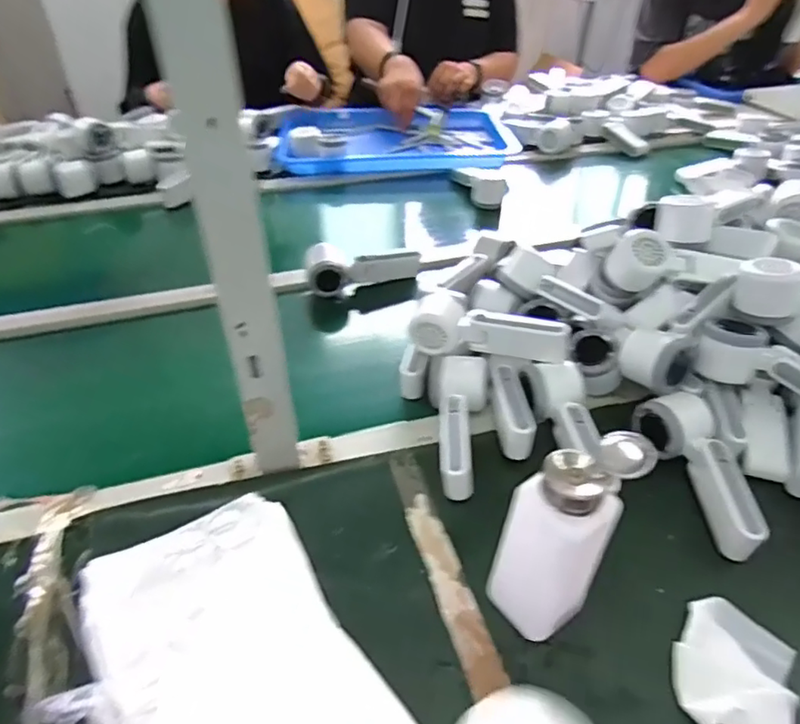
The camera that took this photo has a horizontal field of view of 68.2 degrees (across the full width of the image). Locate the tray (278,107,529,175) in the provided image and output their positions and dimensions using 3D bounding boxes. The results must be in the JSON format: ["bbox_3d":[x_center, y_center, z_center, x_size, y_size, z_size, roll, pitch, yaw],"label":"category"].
[{"bbox_3d":[-0.007,-0.469,1.244,0.473,0.061,0.269,0,40,-1],"label":"tray"}]

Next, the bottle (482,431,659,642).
[{"bbox_3d":[0.113,0.126,0.424,0.064,0.176,0.068,32,49,31],"label":"bottle"}]

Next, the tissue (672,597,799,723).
[{"bbox_3d":[0.247,0.224,0.432,0.083,0.015,0.107,15,42,16],"label":"tissue"}]

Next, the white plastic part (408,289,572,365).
[{"bbox_3d":[0.099,-0.043,0.647,0.163,0.050,0.069,10,41,11],"label":"white plastic part"}]

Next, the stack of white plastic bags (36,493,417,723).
[{"bbox_3d":[-0.120,0.225,0.387,0.195,0.062,0.249,-25,47,-27],"label":"stack of white plastic bags"}]

